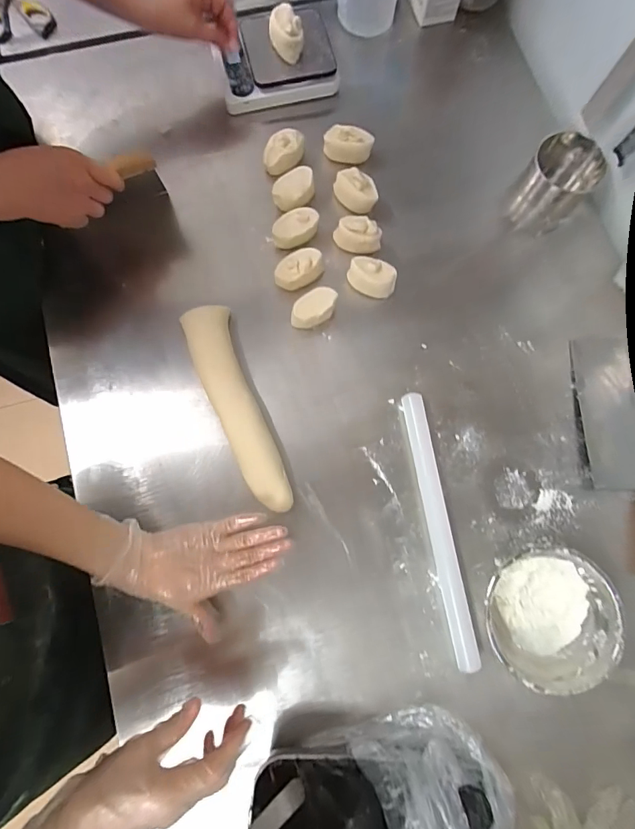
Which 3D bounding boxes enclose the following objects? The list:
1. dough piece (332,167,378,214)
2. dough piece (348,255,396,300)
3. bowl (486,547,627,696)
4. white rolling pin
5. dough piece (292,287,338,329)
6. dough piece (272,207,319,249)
[{"bbox_3d":[0.054,-0.315,0.586,0.060,0.034,0.036,44,80,8],"label":"dough piece"},{"bbox_3d":[0.072,-0.184,0.564,0.065,0.043,0.034,26,79,4],"label":"dough piece"},{"bbox_3d":[0.261,0.229,0.478,0.144,0.056,0.137,0,78,-1],"label":"bowl"},{"bbox_3d":[0.150,0.132,0.512,0.030,0.027,0.319,-8,78,-3],"label":"white rolling pin"},{"bbox_3d":[-0.004,-0.137,0.552,0.061,0.044,0.034,-42,82,-9],"label":"dough piece"},{"bbox_3d":[-0.029,-0.254,0.569,0.064,0.030,0.034,-33,81,-8],"label":"dough piece"}]

